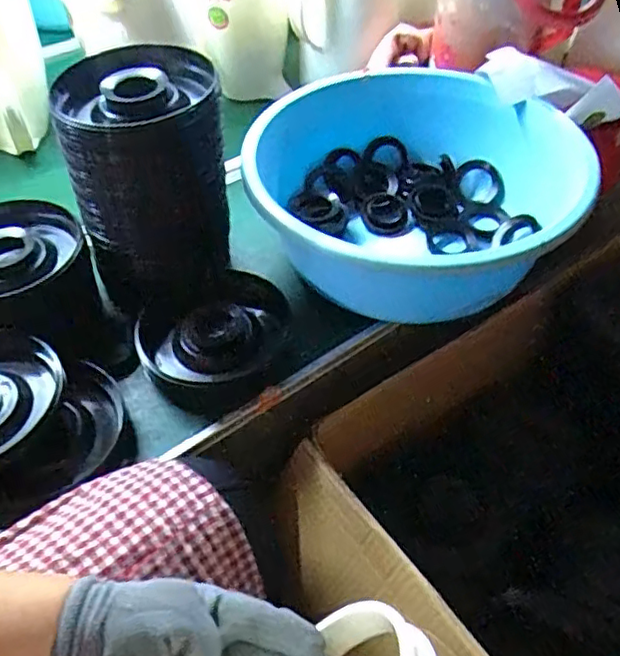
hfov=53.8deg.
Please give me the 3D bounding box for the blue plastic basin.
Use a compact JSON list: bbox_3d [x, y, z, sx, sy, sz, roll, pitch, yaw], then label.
[{"bbox_3d":[0.139,-0.168,0.738,0.359,0.138,0.359,-2,48,2],"label":"blue plastic basin"}]

